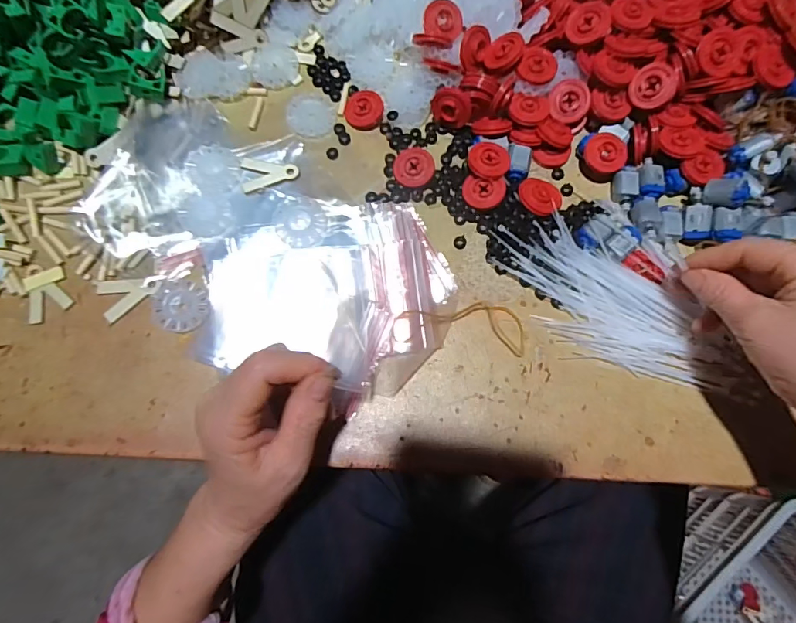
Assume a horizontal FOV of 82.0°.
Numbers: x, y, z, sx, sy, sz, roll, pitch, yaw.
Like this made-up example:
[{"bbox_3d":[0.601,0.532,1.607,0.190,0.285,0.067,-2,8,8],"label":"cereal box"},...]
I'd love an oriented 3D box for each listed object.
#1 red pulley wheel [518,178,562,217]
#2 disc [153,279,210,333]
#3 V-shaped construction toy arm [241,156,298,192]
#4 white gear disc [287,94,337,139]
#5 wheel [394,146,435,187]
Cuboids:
[{"bbox_3d":[0.109,-0.089,0.350,0.031,0.004,0.033,4,71,-11],"label":"red pulley wheel"},{"bbox_3d":[-0.160,-0.005,0.336,0.038,0.004,0.038,0,77,-2],"label":"disc"},{"bbox_3d":[-0.102,-0.110,0.363,0.043,0.004,0.029,-7,77,-3],"label":"V-shaped construction toy arm"},{"bbox_3d":[-0.073,-0.165,0.383,0.040,0.004,0.042,0,77,-2],"label":"white gear disc"},{"bbox_3d":[0.013,-0.114,0.364,0.032,0.013,0.030,0,77,-2],"label":"wheel"}]

